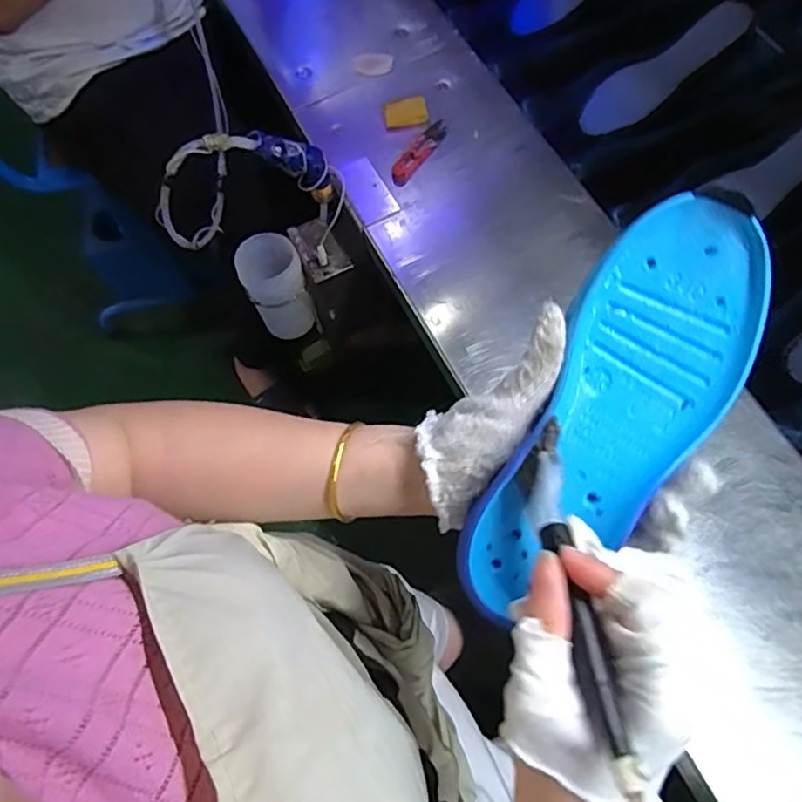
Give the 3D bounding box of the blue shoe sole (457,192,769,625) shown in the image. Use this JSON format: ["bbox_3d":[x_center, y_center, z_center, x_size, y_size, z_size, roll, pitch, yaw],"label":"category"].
[{"bbox_3d":[0.106,0.010,0.324,0.084,0.025,0.226,33,98,13],"label":"blue shoe sole"}]

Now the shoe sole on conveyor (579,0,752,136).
[{"bbox_3d":[0.321,-0.407,0.768,0.217,0.012,0.068,-34,67,14],"label":"shoe sole on conveyor"}]

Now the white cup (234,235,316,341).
[{"bbox_3d":[-0.155,-0.138,0.774,0.072,0.120,0.072,-29,70,-11],"label":"white cup"}]

